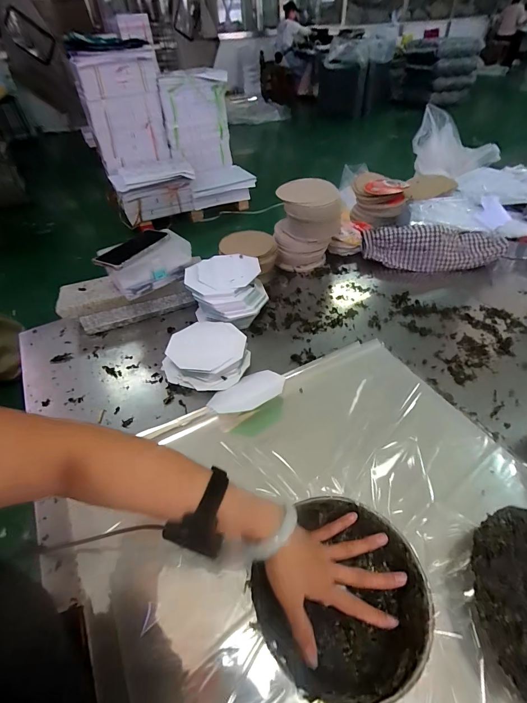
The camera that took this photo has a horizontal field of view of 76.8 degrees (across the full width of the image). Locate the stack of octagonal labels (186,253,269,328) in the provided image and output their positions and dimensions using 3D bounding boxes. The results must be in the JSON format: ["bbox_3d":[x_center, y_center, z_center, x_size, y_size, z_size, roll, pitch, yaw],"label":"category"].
[{"bbox_3d":[-0.085,-0.137,0.774,0.172,0.108,0.161,-10,45,-5],"label":"stack of octagonal labels"}]

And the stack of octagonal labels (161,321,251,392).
[{"bbox_3d":[-0.114,0.002,0.684,0.169,0.045,0.160,9,46,11],"label":"stack of octagonal labels"}]

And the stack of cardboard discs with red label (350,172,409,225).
[{"bbox_3d":[0.363,-0.488,1.060,0.162,0.099,0.130,8,46,12],"label":"stack of cardboard discs with red label"}]

